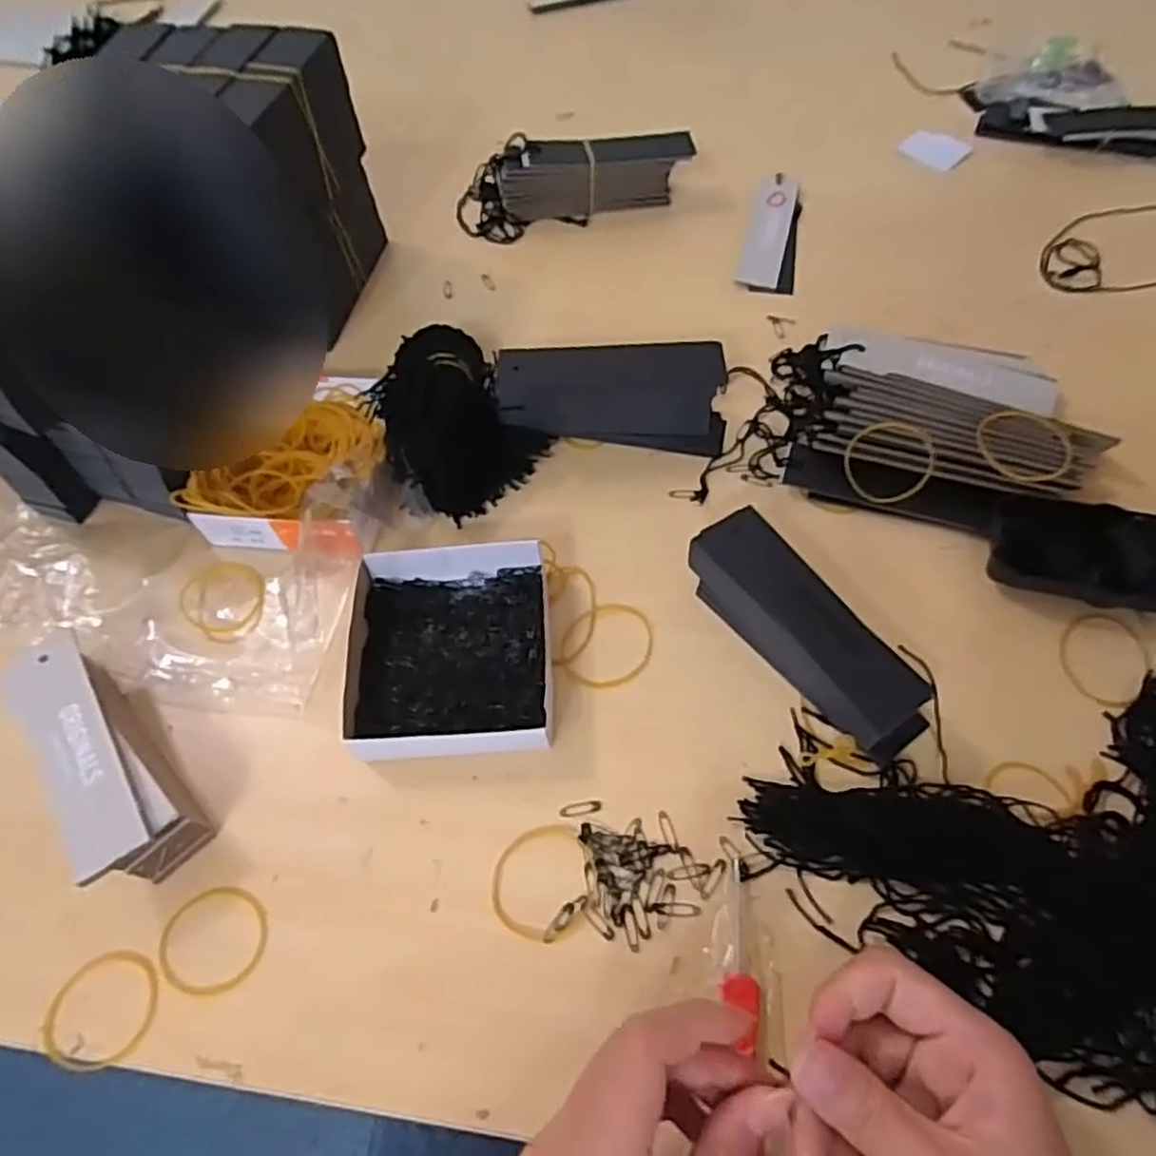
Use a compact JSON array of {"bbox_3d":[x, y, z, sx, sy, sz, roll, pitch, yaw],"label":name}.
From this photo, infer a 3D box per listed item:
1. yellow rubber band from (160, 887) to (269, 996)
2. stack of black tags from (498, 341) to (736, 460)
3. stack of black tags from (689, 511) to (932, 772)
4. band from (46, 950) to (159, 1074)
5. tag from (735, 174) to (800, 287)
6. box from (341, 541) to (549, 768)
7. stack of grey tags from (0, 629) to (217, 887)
[{"bbox_3d":[-0.160,0.157,0.323,0.048,0.004,0.043,0,59,3],"label":"yellow rubber band"},{"bbox_3d":[0.021,-0.107,0.438,0.132,0.062,0.016,0,33,-2],"label":"stack of black tags"},{"bbox_3d":[0.110,0.027,0.361,0.037,0.038,0.131,-33,63,-16],"label":"stack of black tags"},{"bbox_3d":[-0.201,0.183,0.314,0.047,0.004,0.043,-6,59,-1],"label":"band"},{"bbox_3d":[0.141,-0.255,0.542,0.032,0.010,0.115,12,61,10],"label":"tag"},{"bbox_3d":[-0.065,0.034,0.379,0.097,0.023,0.111,-5,59,0],"label":"box"},{"bbox_3d":[-0.225,0.082,0.349,0.045,0.041,0.127,-37,64,-18],"label":"stack of grey tags"}]

